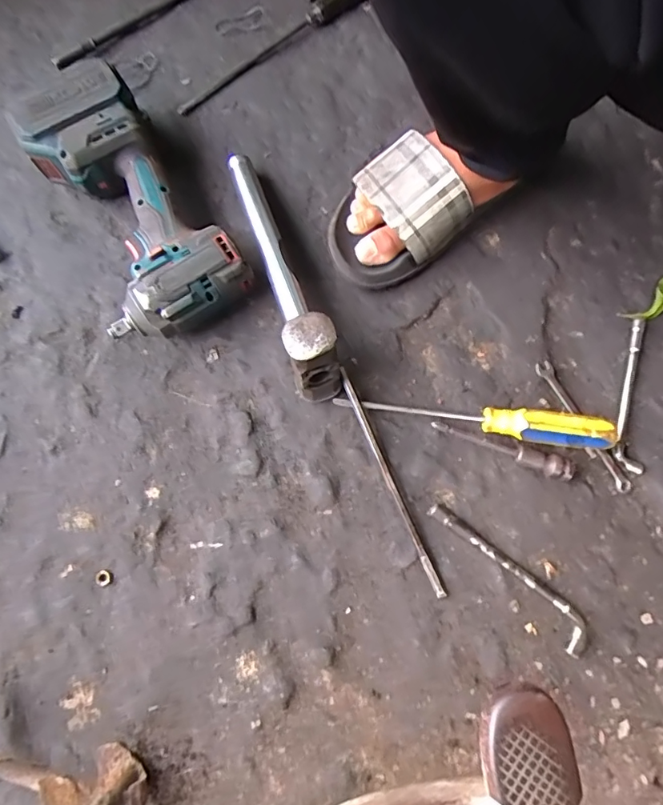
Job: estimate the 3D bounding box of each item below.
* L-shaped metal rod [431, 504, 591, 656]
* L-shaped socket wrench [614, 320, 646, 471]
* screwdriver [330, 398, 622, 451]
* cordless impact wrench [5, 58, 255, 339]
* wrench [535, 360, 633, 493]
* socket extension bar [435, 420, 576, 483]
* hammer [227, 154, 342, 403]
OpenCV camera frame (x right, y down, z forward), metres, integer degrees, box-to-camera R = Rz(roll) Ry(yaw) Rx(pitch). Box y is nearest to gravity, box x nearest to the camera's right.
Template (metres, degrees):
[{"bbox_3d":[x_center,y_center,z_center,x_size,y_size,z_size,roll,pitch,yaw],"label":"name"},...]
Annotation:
[{"bbox_3d":[0.160,0.151,0.442,0.028,0.014,0.173,-44,81,-10],"label":"L-shaped metal rod"},{"bbox_3d":[0.300,-0.009,0.491,0.026,0.013,0.155,10,77,1],"label":"L-shaped socket wrench"},{"bbox_3d":[0.131,0.016,0.462,0.249,0.033,0.038,5,77,0],"label":"screwdriver"},{"bbox_3d":[-0.195,-0.179,0.474,0.133,0.087,0.250,-34,80,-9],"label":"cordless impact wrench"},{"bbox_3d":[0.248,0.022,0.484,0.016,0.010,0.146,-31,79,-8],"label":"wrench"},{"bbox_3d":[0.159,0.044,0.464,0.131,0.021,0.018,19,77,3],"label":"socket extension bar"},{"bbox_3d":[-0.052,-0.133,0.482,0.044,0.098,0.266,-20,66,-2],"label":"hammer"}]

